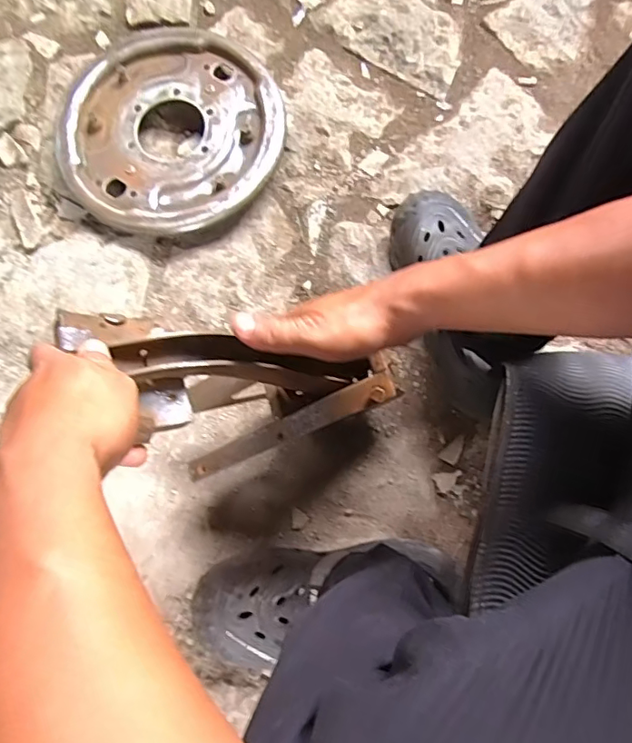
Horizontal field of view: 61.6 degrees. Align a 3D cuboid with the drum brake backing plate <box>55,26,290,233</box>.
[{"bbox_3d":[-0.194,-0.318,0.713,0.293,0.040,0.282,0,77,0],"label":"drum brake backing plate"}]

